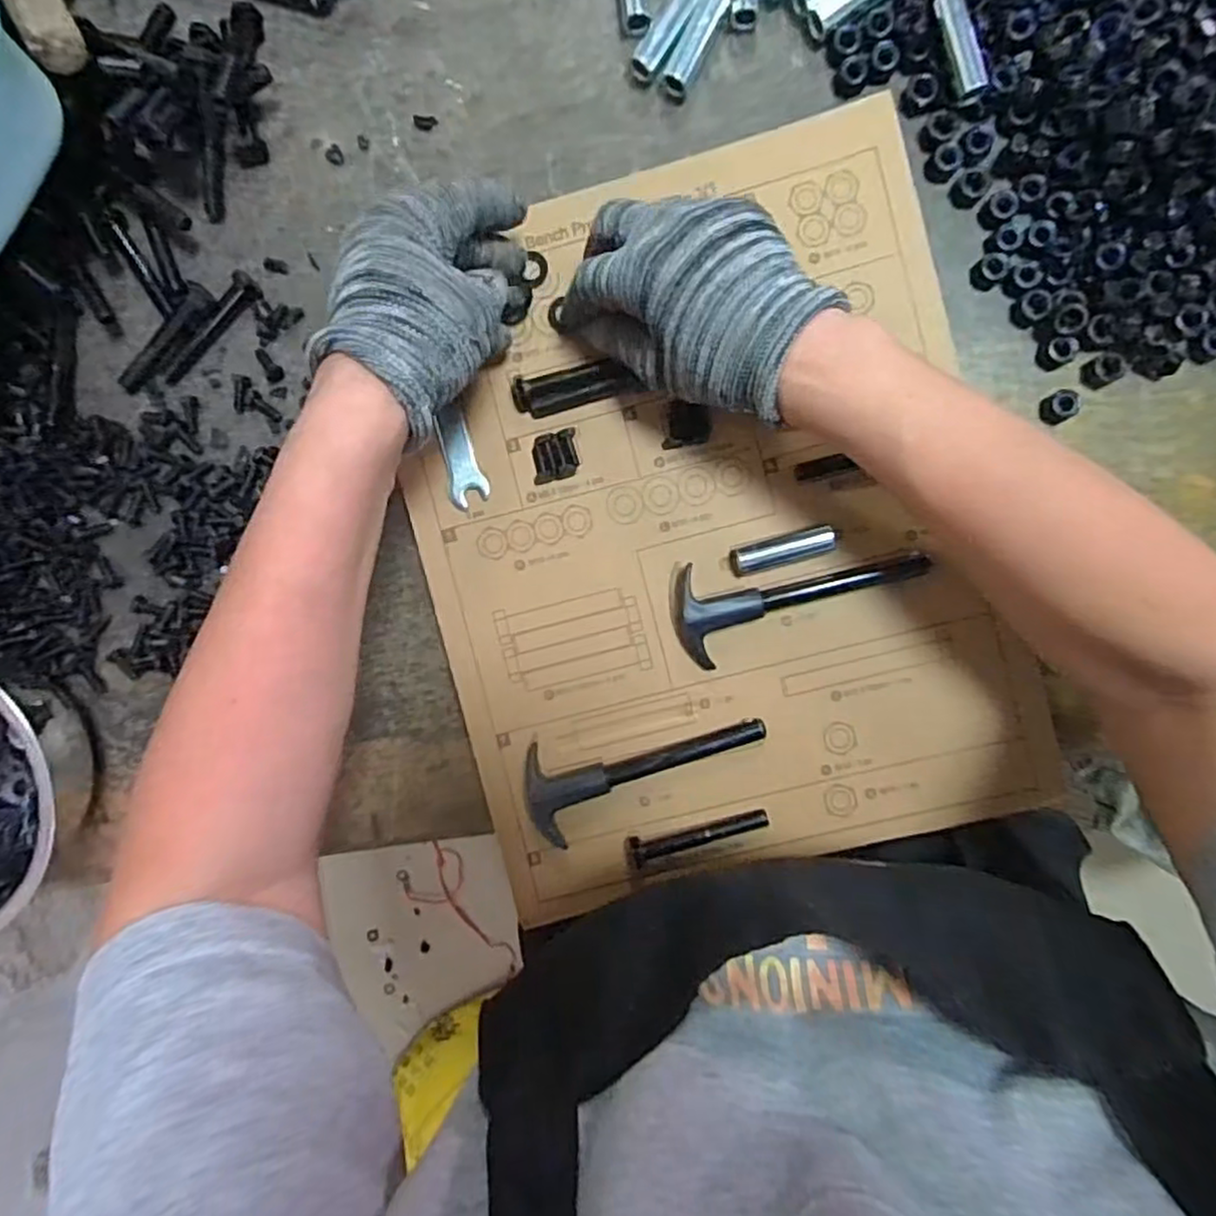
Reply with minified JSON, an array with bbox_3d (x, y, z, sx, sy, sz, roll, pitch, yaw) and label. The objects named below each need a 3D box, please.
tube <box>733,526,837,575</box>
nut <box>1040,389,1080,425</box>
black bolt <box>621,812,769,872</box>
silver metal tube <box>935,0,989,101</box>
[{"bbox_3d":[0.092,-0.031,0.364,0.051,0.014,0.014,-16,92,4],"label":"tube"},{"bbox_3d":[0.237,-0.105,0.362,0.016,0.010,0.015,0,93,4],"label":"nut"},{"bbox_3d":[0.046,0.121,0.371,0.079,0.015,0.018,-20,92,4],"label":"black bolt"},{"bbox_3d":[0.176,-0.280,0.345,0.013,0.014,0.050,-19,92,4],"label":"silver metal tube"}]

